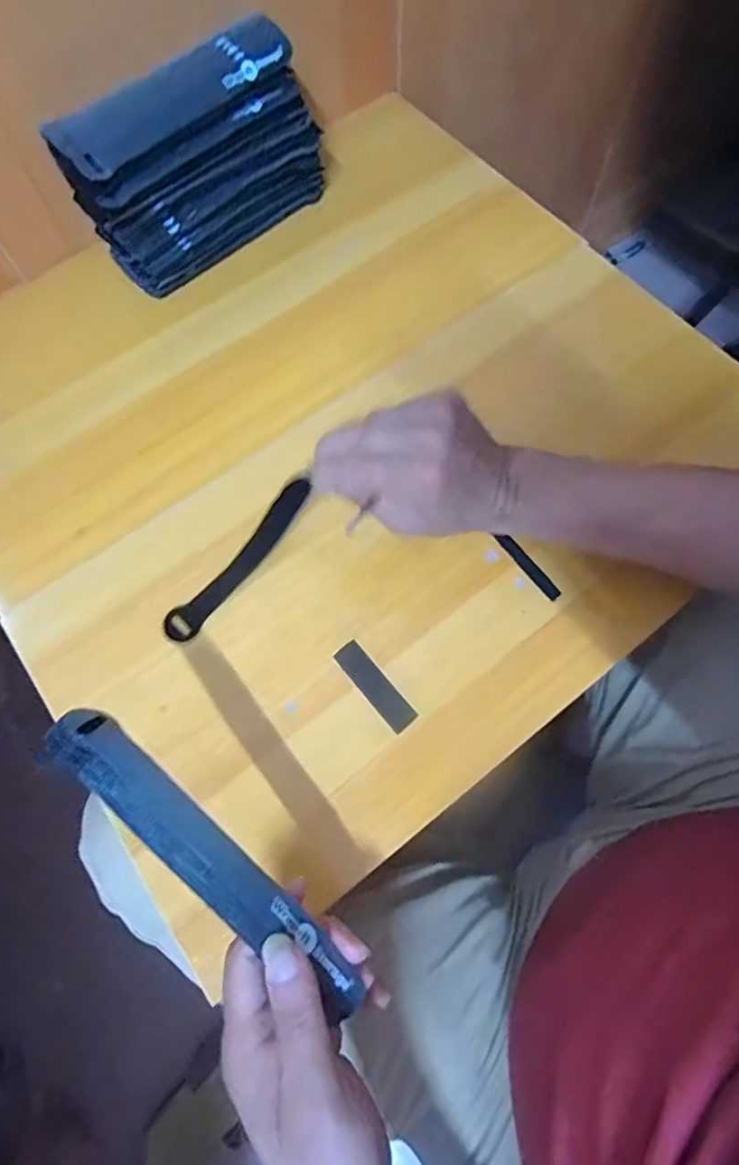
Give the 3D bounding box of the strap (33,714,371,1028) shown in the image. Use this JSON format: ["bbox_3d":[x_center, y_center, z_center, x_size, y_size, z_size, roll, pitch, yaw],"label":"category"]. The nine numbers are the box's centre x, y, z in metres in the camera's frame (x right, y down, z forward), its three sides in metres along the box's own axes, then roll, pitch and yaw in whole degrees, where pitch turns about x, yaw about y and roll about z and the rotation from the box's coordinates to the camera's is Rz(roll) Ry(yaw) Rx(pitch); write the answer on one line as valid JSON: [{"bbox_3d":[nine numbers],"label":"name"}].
[{"bbox_3d":[-0.076,0.136,0.278,0.195,0.019,0.026,45,78,-3],"label":"strap"}]

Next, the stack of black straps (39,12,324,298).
[{"bbox_3d":[-0.147,-0.362,0.490,0.207,0.109,0.090,-38,73,-12],"label":"stack of black straps"}]

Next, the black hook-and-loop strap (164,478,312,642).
[{"bbox_3d":[-0.096,-0.019,0.432,0.024,0.007,0.152,36,77,11],"label":"black hook-and-loop strap"}]

